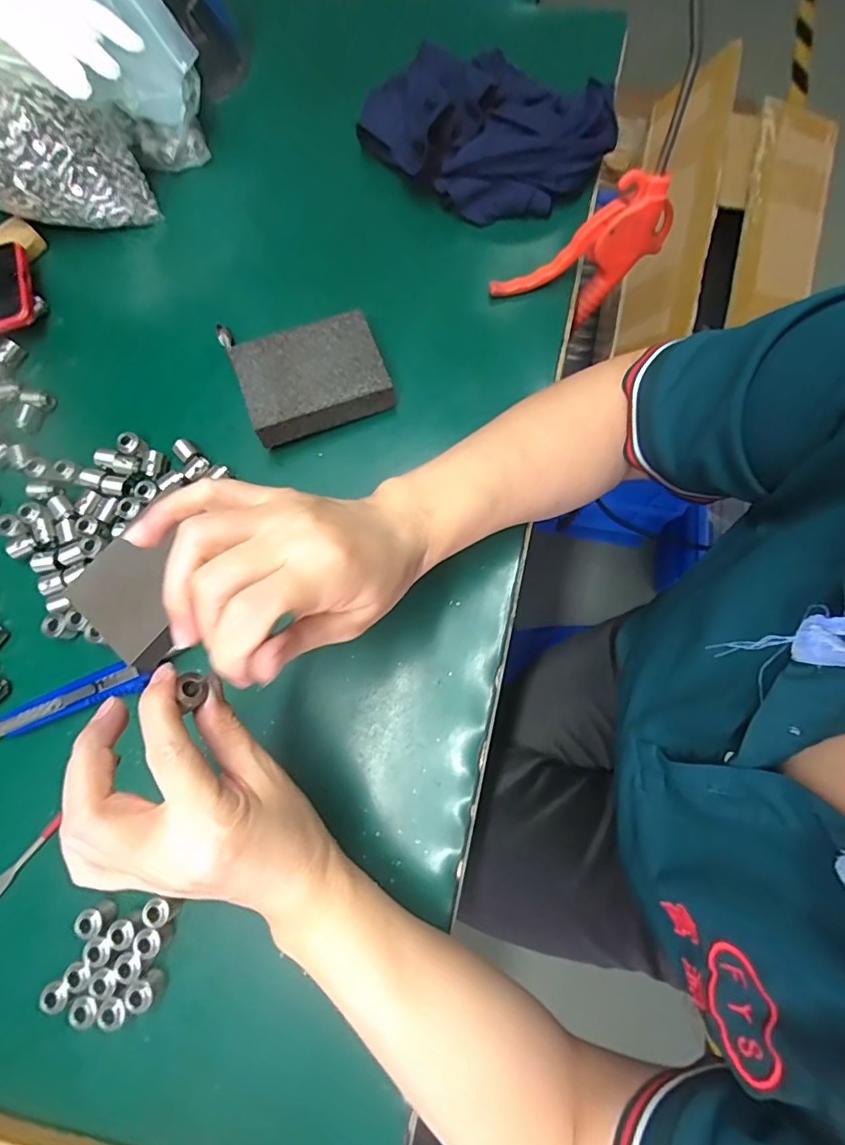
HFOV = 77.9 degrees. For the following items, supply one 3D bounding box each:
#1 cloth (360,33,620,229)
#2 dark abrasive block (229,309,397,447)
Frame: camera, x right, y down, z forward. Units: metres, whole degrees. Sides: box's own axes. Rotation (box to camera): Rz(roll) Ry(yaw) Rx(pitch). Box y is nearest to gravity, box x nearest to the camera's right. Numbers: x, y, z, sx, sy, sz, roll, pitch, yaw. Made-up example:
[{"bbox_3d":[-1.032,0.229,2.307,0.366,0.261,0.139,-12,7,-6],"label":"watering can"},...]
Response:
[{"bbox_3d":[0.051,-0.334,0.401,0.188,0.059,0.103,0,77,1],"label":"cloth"},{"bbox_3d":[-0.075,-0.135,0.367,0.095,0.033,0.066,-20,77,-3],"label":"dark abrasive block"}]

